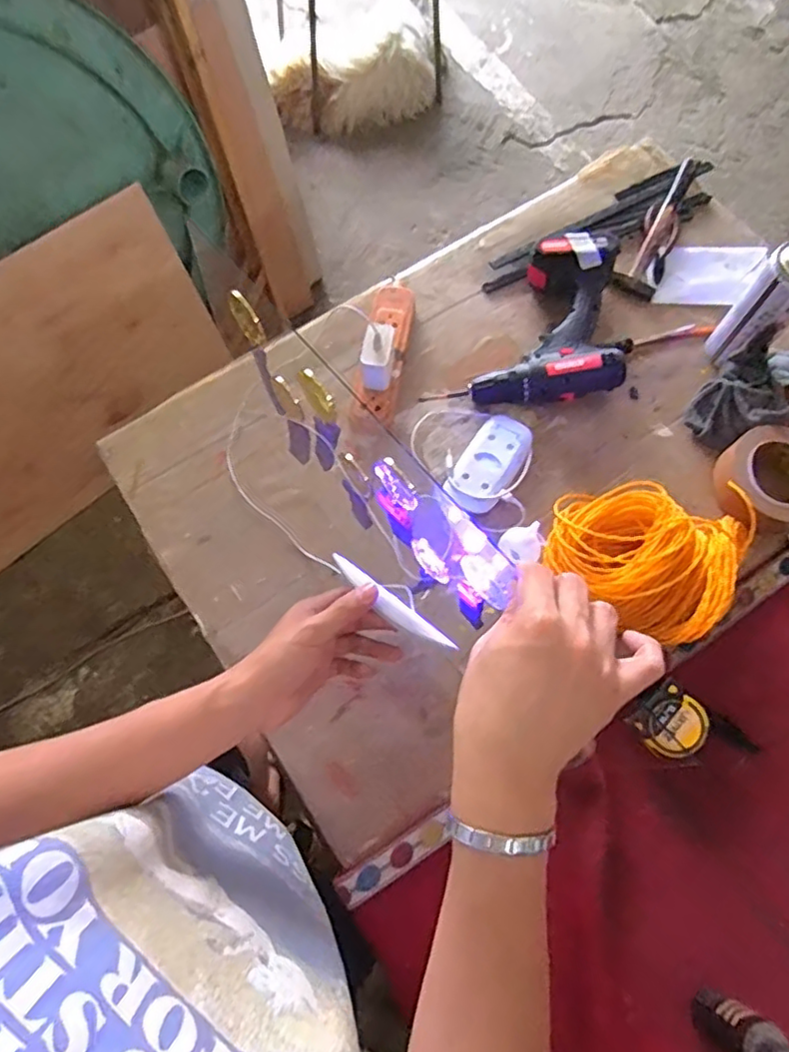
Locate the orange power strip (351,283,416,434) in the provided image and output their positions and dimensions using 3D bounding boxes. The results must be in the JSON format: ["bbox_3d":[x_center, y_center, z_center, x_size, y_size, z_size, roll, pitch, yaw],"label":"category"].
[{"bbox_3d":[-0.014,-0.214,0.780,0.052,0.030,0.198,10,71,2],"label":"orange power strip"}]

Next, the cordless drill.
[{"bbox_3d":[0.168,-0.253,0.779,0.243,0.072,0.209,1,70,-1],"label":"cordless drill"}]

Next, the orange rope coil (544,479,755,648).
[{"bbox_3d":[0.265,0.018,0.681,0.186,0.072,0.177,28,72,9],"label":"orange rope coil"}]

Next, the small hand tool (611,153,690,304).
[{"bbox_3d":[0.371,-0.401,0.857,0.060,0.036,0.206,32,73,10],"label":"small hand tool"}]

